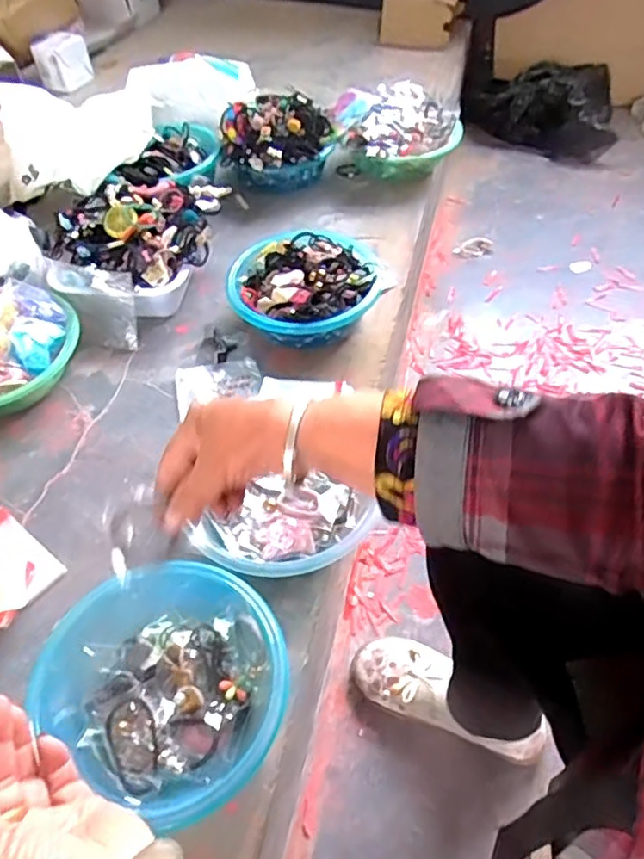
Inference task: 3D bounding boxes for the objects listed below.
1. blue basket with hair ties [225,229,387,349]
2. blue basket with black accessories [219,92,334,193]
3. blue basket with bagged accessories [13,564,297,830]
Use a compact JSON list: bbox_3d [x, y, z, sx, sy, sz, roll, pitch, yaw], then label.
[{"bbox_3d":[-0.023,-0.208,0.908,0.226,0.086,0.217,-2,52,1],"label":"blue basket with hair ties"},{"bbox_3d":[-0.088,-0.537,1.122,0.178,0.126,0.152,20,55,17],"label":"blue basket with black accessories"},{"bbox_3d":[-0.146,0.233,0.566,0.224,0.064,0.193,19,55,17],"label":"blue basket with bagged accessories"}]

